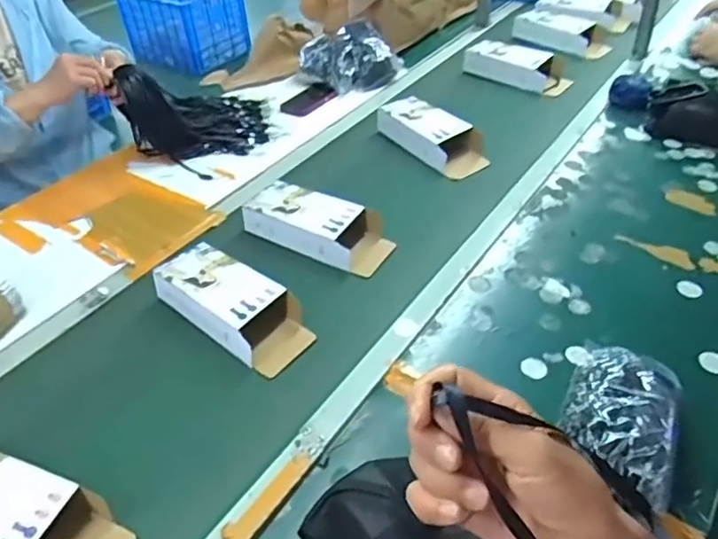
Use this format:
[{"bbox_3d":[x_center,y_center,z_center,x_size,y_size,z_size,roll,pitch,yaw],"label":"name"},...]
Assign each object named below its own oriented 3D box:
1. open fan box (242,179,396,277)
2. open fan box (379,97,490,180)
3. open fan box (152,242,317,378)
[{"bbox_3d":[-0.068,-0.073,0.993,0.257,0.052,0.113,19,47,21],"label":"open fan box"},{"bbox_3d":[0.148,-0.277,1.200,0.117,0.057,0.235,-31,51,-27],"label":"open fan box"},{"bbox_3d":[-0.186,0.051,0.866,0.252,0.054,0.111,28,51,28],"label":"open fan box"}]

